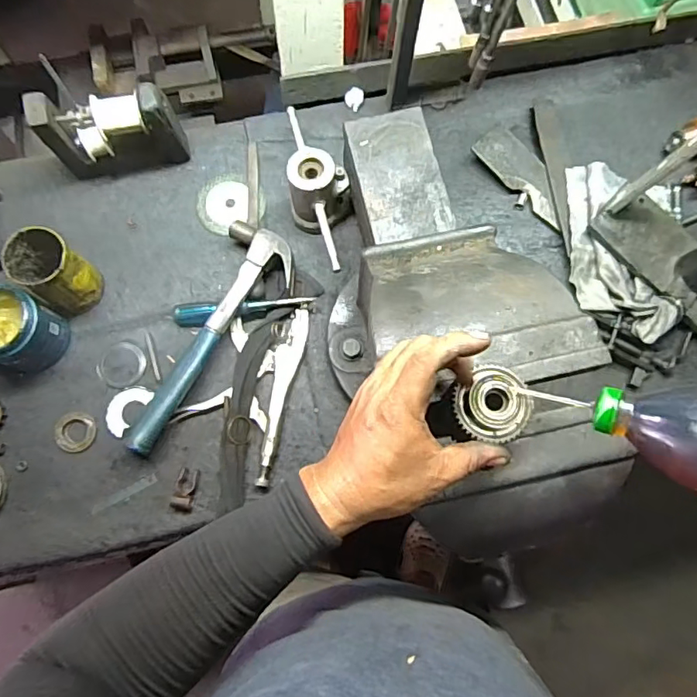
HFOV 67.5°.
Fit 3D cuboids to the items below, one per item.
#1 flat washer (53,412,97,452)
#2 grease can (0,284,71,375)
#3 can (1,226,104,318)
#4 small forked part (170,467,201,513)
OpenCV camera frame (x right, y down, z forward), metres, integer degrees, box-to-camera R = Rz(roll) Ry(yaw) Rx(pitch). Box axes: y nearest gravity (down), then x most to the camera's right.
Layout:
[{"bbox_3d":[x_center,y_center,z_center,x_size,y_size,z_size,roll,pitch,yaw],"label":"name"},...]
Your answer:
[{"bbox_3d":[-0.358,0.108,0.683,0.049,0.009,0.052,0,75,-2],"label":"flat washer"},{"bbox_3d":[-0.422,-0.021,0.654,0.089,0.101,0.084,0,75,-2],"label":"grease can"},{"bbox_3d":[-0.381,-0.096,0.672,0.079,0.112,0.076,0,75,-2],"label":"can"},{"bbox_3d":[-0.208,0.180,0.662,0.027,0.023,0.052,10,75,1],"label":"small forked part"}]

